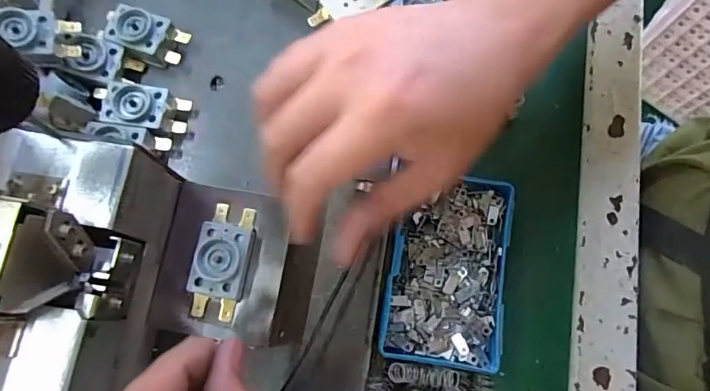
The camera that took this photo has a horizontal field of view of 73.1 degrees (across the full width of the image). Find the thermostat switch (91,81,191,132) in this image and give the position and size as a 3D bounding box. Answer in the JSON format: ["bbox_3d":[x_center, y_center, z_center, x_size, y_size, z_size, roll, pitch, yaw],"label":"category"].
[{"bbox_3d":[-0.131,-0.054,0.296,0.052,0.013,0.026,9,76,2],"label":"thermostat switch"}]

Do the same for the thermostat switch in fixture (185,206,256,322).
[{"bbox_3d":[-0.070,0.034,0.255,0.027,0.011,0.060,9,76,2],"label":"thermostat switch in fixture"}]

